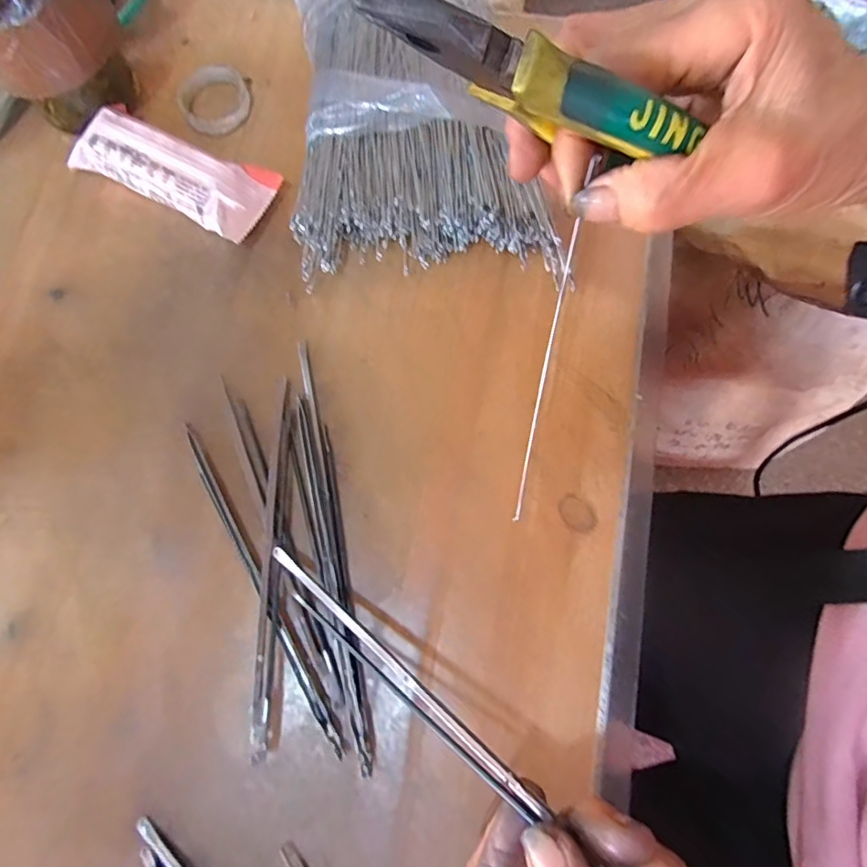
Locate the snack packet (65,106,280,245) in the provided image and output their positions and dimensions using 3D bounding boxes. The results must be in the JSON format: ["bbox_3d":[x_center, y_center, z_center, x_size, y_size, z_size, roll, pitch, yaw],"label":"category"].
[{"bbox_3d":[-0.161,-0.163,0.322,0.123,0.031,0.050,24,77,8],"label":"snack packet"}]

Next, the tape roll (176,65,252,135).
[{"bbox_3d":[-0.146,-0.223,0.351,0.046,0.015,0.050,0,75,2],"label":"tape roll"}]

